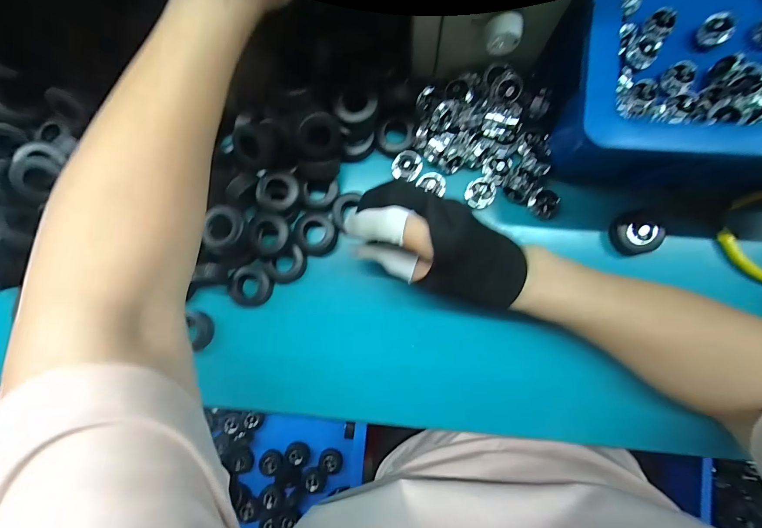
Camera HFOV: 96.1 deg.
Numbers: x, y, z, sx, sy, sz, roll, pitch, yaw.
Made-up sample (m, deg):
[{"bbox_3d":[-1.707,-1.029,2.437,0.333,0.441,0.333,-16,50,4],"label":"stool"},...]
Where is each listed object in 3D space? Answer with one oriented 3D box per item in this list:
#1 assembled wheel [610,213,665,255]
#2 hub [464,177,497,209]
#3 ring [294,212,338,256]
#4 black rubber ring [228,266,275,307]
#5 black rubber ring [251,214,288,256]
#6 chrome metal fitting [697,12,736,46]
[{"bbox_3d":[0.215,-0.026,0.291,0.034,0.024,0.035,-7,87,0],"label":"assembled wheel"},{"bbox_3d":[0.088,-0.062,0.303,0.025,0.007,0.025,0,87,0],"label":"hub"},{"bbox_3d":[-0.059,-0.027,0.310,0.036,0.012,0.038,0,87,0],"label":"ring"},{"bbox_3d":[-0.118,0.020,0.311,0.036,0.011,0.036,0,87,0],"label":"black rubber ring"},{"bbox_3d":[-0.095,-0.025,0.297,0.031,0.013,0.034,0,87,0],"label":"black rubber ring"},{"bbox_3d":[0.278,-0.194,0.285,0.017,0.017,0.023,-31,88,-1],"label":"chrome metal fitting"}]

